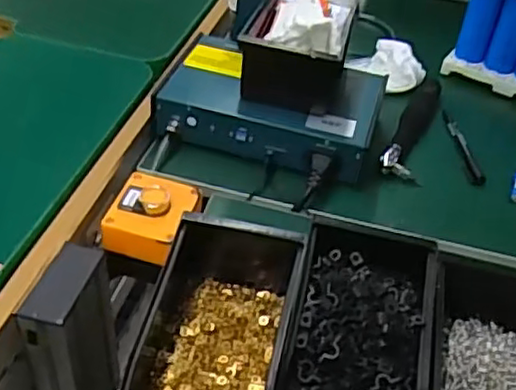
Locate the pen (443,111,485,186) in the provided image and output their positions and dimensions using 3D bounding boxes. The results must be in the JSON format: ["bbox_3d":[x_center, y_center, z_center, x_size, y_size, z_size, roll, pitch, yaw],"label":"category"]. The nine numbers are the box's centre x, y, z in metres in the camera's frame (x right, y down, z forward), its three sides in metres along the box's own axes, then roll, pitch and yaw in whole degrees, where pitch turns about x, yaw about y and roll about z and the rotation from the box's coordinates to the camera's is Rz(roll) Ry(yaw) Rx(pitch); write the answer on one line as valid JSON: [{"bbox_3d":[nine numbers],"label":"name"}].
[{"bbox_3d":[0.239,-0.060,0.790,0.017,0.008,0.134,0,42,-6],"label":"pen"}]

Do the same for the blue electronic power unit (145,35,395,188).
[{"bbox_3d":[0.016,-0.098,0.762,0.231,0.064,0.151,15,42,10],"label":"blue electronic power unit"}]

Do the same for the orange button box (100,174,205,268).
[{"bbox_3d":[-0.098,0.020,0.617,0.070,0.040,0.086,15,42,10],"label":"orange button box"}]

